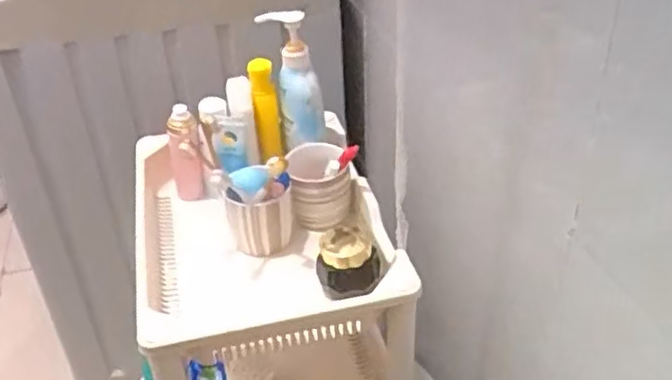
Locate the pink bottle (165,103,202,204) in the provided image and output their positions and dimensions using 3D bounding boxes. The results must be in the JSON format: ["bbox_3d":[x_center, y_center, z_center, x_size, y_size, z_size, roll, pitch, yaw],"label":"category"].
[{"bbox_3d":[-0.202,-0.050,0.905,0.034,0.138,0.033,-15,37,-19],"label":"pink bottle"}]

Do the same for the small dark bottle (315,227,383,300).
[{"bbox_3d":[0.015,0.081,0.770,0.067,0.066,0.053,6,35,11],"label":"small dark bottle"}]

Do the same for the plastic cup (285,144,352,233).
[{"bbox_3d":[-0.023,-0.006,0.871,0.074,0.104,0.079,-1,35,1],"label":"plastic cup"}]

